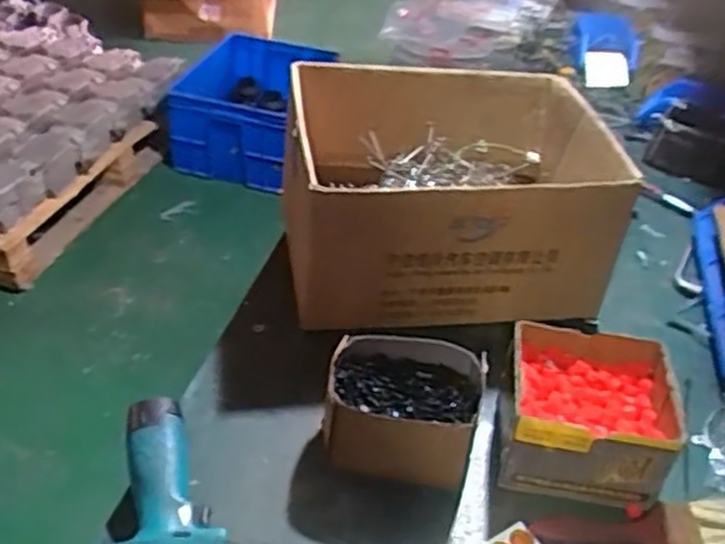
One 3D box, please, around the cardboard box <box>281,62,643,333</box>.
[{"bbox_3d":[0.102,-0.103,0.967,0.396,0.195,0.312,-4,39,-12],"label":"cardboard box"}]

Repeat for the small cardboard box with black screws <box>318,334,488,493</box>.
[{"bbox_3d":[0.036,0.134,0.747,0.150,0.086,0.116,11,38,6],"label":"small cardboard box with black screws"}]

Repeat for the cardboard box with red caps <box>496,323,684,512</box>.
[{"bbox_3d":[0.214,0.140,0.752,0.155,0.093,0.143,10,38,5],"label":"cardboard box with red caps"}]

